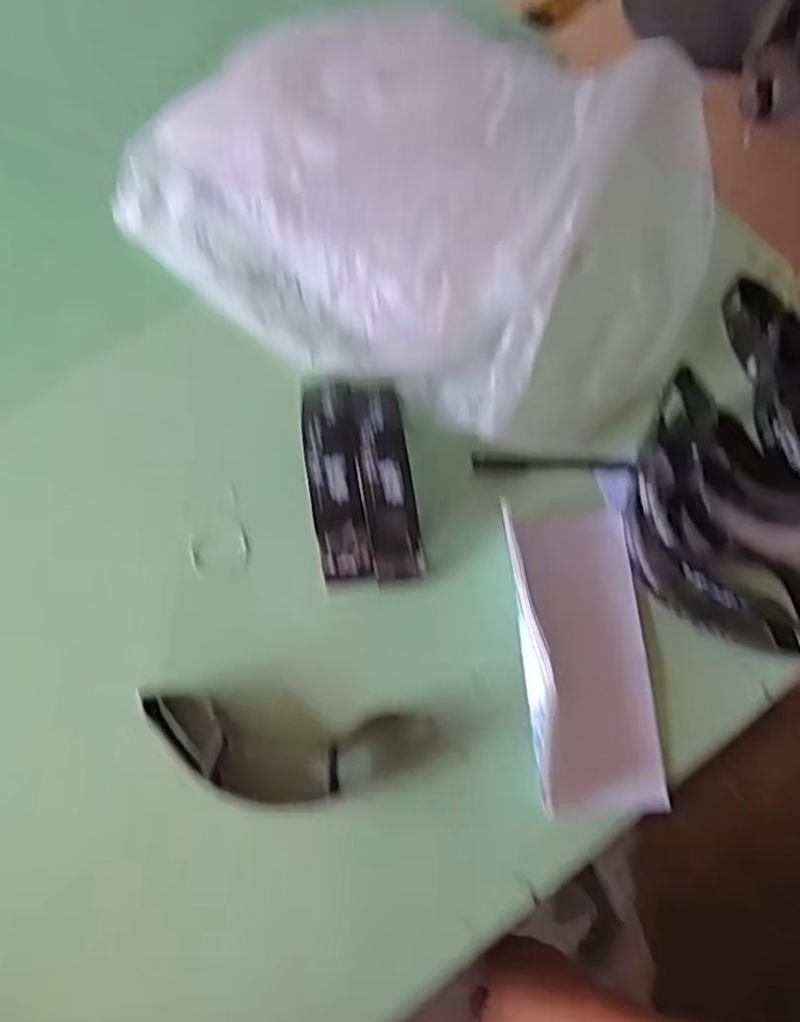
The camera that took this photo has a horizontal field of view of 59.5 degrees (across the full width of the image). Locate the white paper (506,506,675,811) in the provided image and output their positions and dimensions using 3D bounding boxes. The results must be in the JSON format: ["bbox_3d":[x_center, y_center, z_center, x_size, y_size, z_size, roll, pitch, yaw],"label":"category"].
[{"bbox_3d":[0.128,0.097,0.481,0.092,0.054,0.208,-5,72,0],"label":"white paper"}]

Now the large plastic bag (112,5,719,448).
[{"bbox_3d":[0.009,-0.258,0.549,0.472,0.128,0.309,30,76,11],"label":"large plastic bag"}]

